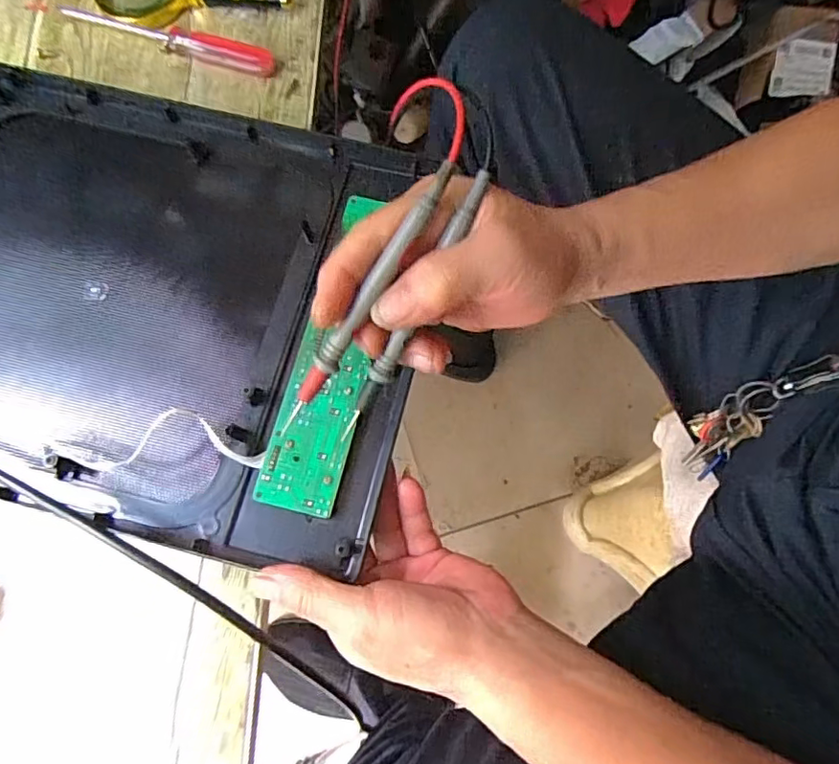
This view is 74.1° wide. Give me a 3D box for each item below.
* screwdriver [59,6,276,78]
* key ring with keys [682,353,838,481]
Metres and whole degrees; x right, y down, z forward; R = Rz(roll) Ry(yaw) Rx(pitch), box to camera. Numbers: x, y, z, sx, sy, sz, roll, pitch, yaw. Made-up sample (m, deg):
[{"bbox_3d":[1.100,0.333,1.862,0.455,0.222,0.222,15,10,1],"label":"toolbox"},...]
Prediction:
[{"bbox_3d":[-0.188,-0.257,0.412,0.168,0.016,0.016,18,73,3],"label":"screwdriver"},{"bbox_3d":[0.254,0.027,0.423,0.043,0.169,0.033,44,50,10],"label":"key ring with keys"}]

